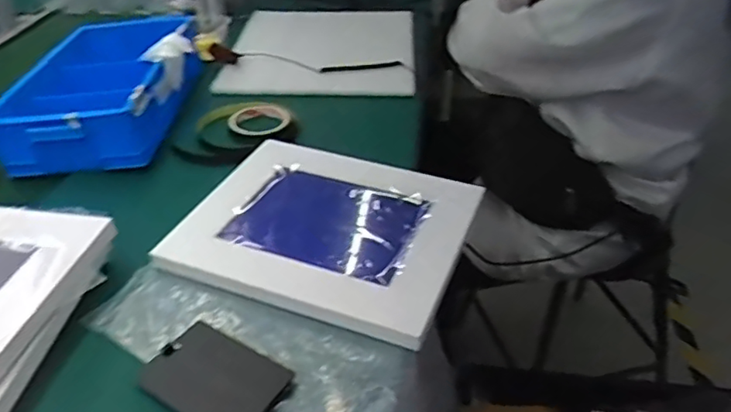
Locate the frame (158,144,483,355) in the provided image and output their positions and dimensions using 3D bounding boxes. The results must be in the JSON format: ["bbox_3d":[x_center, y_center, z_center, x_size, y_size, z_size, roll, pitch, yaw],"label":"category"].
[{"bbox_3d":[-0.055,0.017,0.694,0.330,0.033,0.249,14,39,19],"label":"frame"}]

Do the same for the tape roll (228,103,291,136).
[{"bbox_3d":[-0.164,-0.130,0.885,0.084,0.017,0.084,0,37,0],"label":"tape roll"}]

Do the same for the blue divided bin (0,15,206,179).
[{"bbox_3d":[-0.381,-0.176,0.894,0.220,0.096,0.338,0,37,1],"label":"blue divided bin"}]

